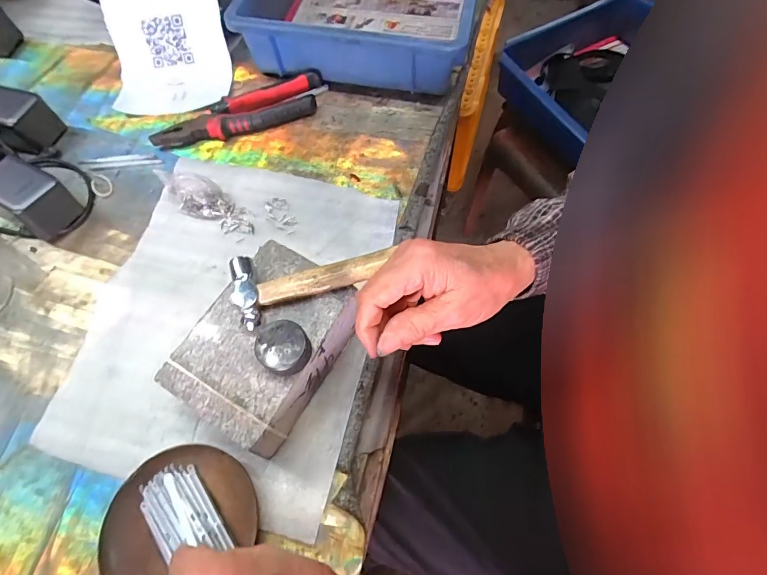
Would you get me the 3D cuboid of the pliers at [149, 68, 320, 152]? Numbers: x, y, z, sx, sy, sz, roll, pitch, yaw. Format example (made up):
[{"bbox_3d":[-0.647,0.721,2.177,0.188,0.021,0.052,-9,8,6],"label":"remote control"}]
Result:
[{"bbox_3d":[-0.178,-0.219,0.517,0.214,0.023,0.070,-27,66,-11],"label":"pliers"}]

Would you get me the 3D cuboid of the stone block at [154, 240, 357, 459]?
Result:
[{"bbox_3d":[-0.091,0.050,0.355,0.109,0.065,0.143,27,67,14],"label":"stone block"}]

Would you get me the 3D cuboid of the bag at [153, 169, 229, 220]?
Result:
[{"bbox_3d":[-0.209,-0.103,0.455,0.075,0.032,0.037,19,66,11],"label":"bag"}]

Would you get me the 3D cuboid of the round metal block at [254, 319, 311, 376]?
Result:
[{"bbox_3d":[-0.074,0.046,0.310,0.037,0.020,0.036,-1,64,1],"label":"round metal block"}]

